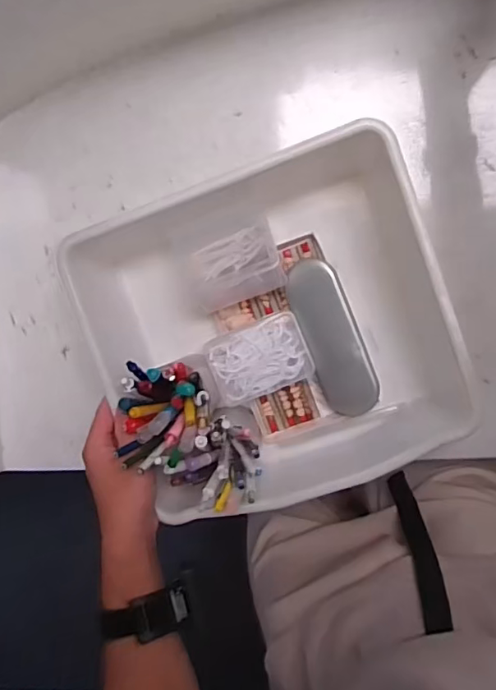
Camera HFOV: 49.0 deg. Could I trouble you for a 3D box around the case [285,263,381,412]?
[{"bbox_3d":[0.091,-0.006,0.584,0.057,0.027,0.173,-20,95,7],"label":"case"}]

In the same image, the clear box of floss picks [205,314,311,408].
[{"bbox_3d":[0.014,0.016,0.598,0.104,0.021,0.077,-20,95,7],"label":"clear box of floss picks"}]

